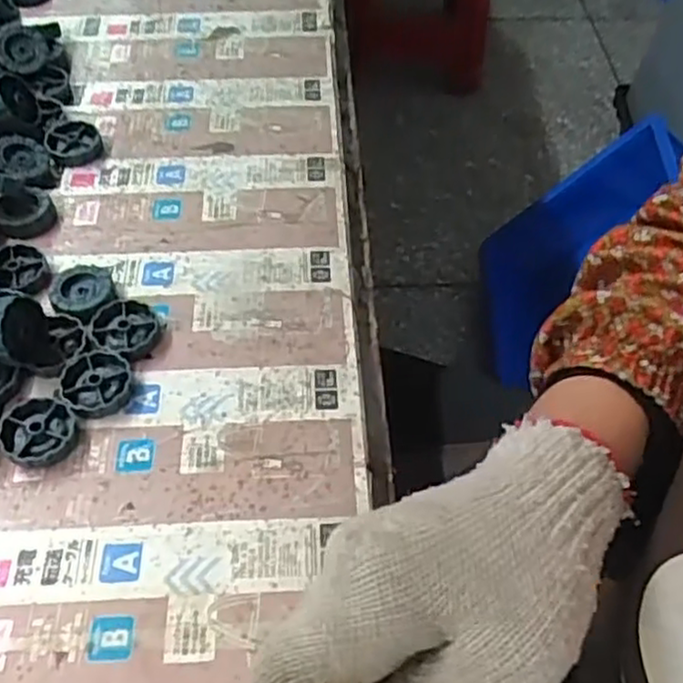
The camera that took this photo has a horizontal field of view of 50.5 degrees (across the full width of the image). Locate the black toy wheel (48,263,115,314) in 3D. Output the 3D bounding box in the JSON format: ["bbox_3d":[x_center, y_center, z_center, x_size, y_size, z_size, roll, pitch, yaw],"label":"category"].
[{"bbox_3d":[-0.159,-0.031,0.446,0.036,0.012,0.039,1,55,-1],"label":"black toy wheel"}]

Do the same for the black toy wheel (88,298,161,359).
[{"bbox_3d":[-0.129,-0.008,0.432,0.037,0.011,0.037,1,55,-1],"label":"black toy wheel"}]

